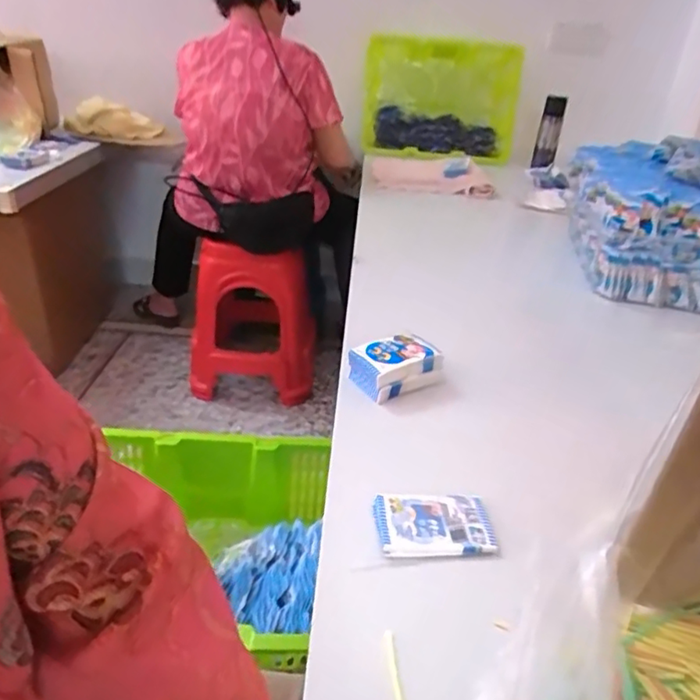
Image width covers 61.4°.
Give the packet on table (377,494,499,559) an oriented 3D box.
[{"bbox_3d":[0.079,0.166,0.563,0.106,0.009,0.073,-1,31,-8],"label":"packet on table"}]

